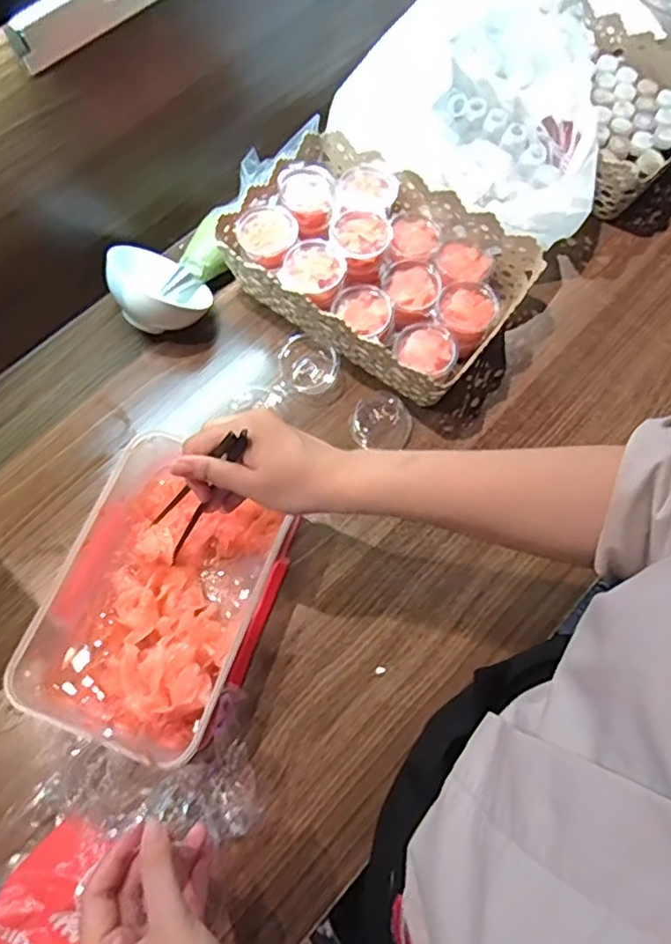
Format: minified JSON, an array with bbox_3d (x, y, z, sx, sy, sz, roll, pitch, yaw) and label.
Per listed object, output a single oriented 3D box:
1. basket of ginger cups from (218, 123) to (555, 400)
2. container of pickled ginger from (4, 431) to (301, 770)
[{"bbox_3d":[0.037,-0.216,0.668,0.302,0.086,0.195,35,73,12],"label":"basket of ginger cups"},{"bbox_3d":[-0.150,0.110,0.554,0.179,0.070,0.238,22,71,8],"label":"container of pickled ginger"}]

